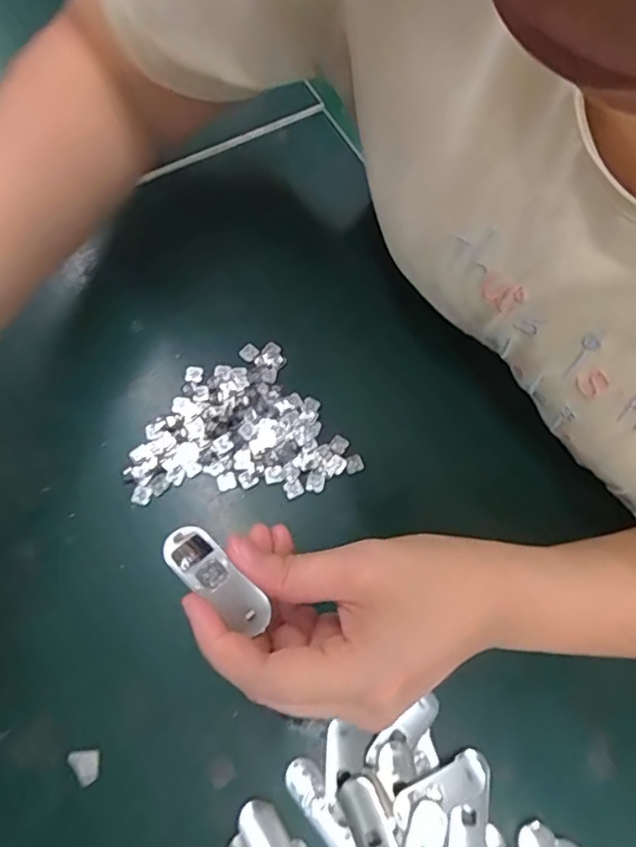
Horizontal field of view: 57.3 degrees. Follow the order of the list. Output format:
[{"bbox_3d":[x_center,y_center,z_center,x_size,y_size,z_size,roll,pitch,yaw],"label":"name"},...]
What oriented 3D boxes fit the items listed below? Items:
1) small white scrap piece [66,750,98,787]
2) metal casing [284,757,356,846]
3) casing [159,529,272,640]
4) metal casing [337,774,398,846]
[{"bbox_3d":[-0.120,0.176,0.296,0.015,0.004,0.015,-6,70,-5],"label":"small white scrap piece"},{"bbox_3d":[0.001,0.195,0.295,0.017,0.004,0.049,-30,74,-12],"label":"metal casing"},{"bbox_3d":[-0.040,0.061,0.229,0.048,0.004,0.018,42,74,8],"label":"casing"},{"bbox_3d":[0.027,0.203,0.291,0.019,0.005,0.049,-24,73,-11],"label":"metal casing"}]

